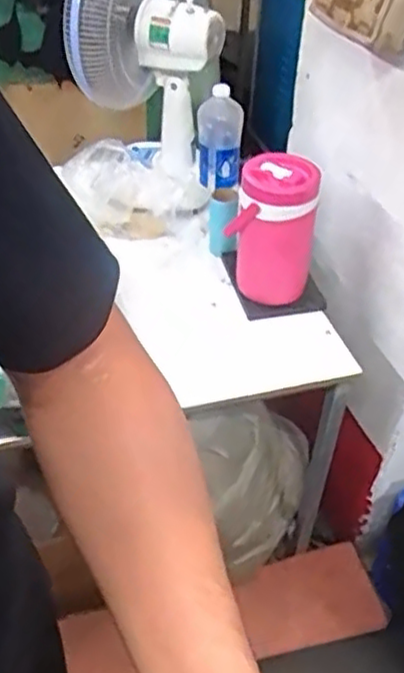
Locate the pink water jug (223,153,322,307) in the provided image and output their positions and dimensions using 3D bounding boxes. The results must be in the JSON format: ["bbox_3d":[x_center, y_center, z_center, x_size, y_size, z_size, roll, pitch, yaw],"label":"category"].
[{"bbox_3d":[0.125,-0.176,1.257,0.152,0.293,0.123,7,40,6],"label":"pink water jug"}]

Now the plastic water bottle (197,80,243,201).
[{"bbox_3d":[0.032,-0.381,1.352,0.088,0.196,0.100,4,40,2],"label":"plastic water bottle"}]

